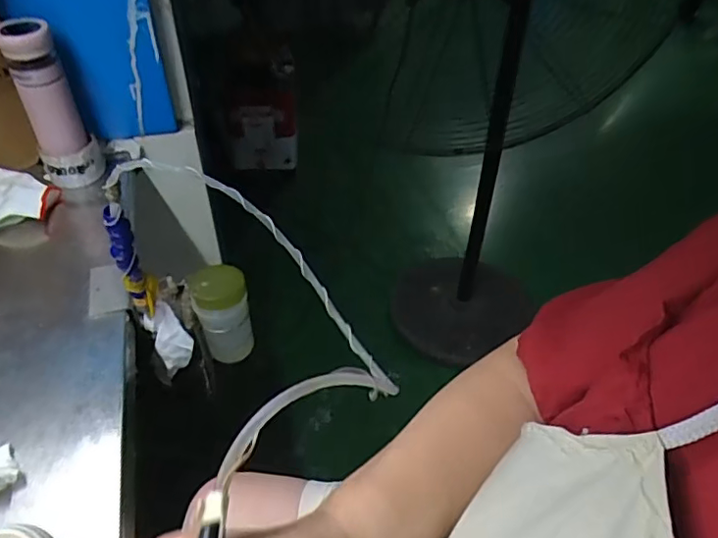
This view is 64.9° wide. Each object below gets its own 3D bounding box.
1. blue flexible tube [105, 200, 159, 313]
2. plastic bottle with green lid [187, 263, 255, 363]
[{"bbox_3d":[-0.261,-0.015,0.641,0.034,0.153,0.029,-24,48,-21],"label":"blue flexible tube"},{"bbox_3d":[-0.190,0.064,0.801,0.074,0.134,0.067,-13,45,-11],"label":"plastic bottle with green lid"}]

